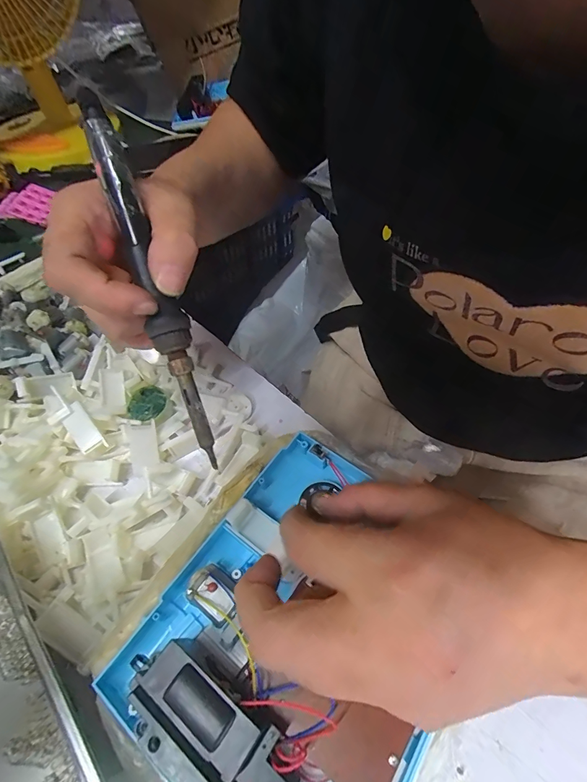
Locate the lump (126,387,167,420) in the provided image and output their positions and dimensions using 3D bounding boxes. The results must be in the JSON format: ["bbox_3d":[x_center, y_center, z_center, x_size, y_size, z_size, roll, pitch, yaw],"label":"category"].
[{"bbox_3d":[-0.115,0.009,0.292,0.029,0.004,0.028,0,55,0],"label":"lump"}]

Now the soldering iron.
[{"bbox_3d":[-0.070,-0.052,0.187,0.018,0.015,0.185,-19,97,-13],"label":"soldering iron"}]

